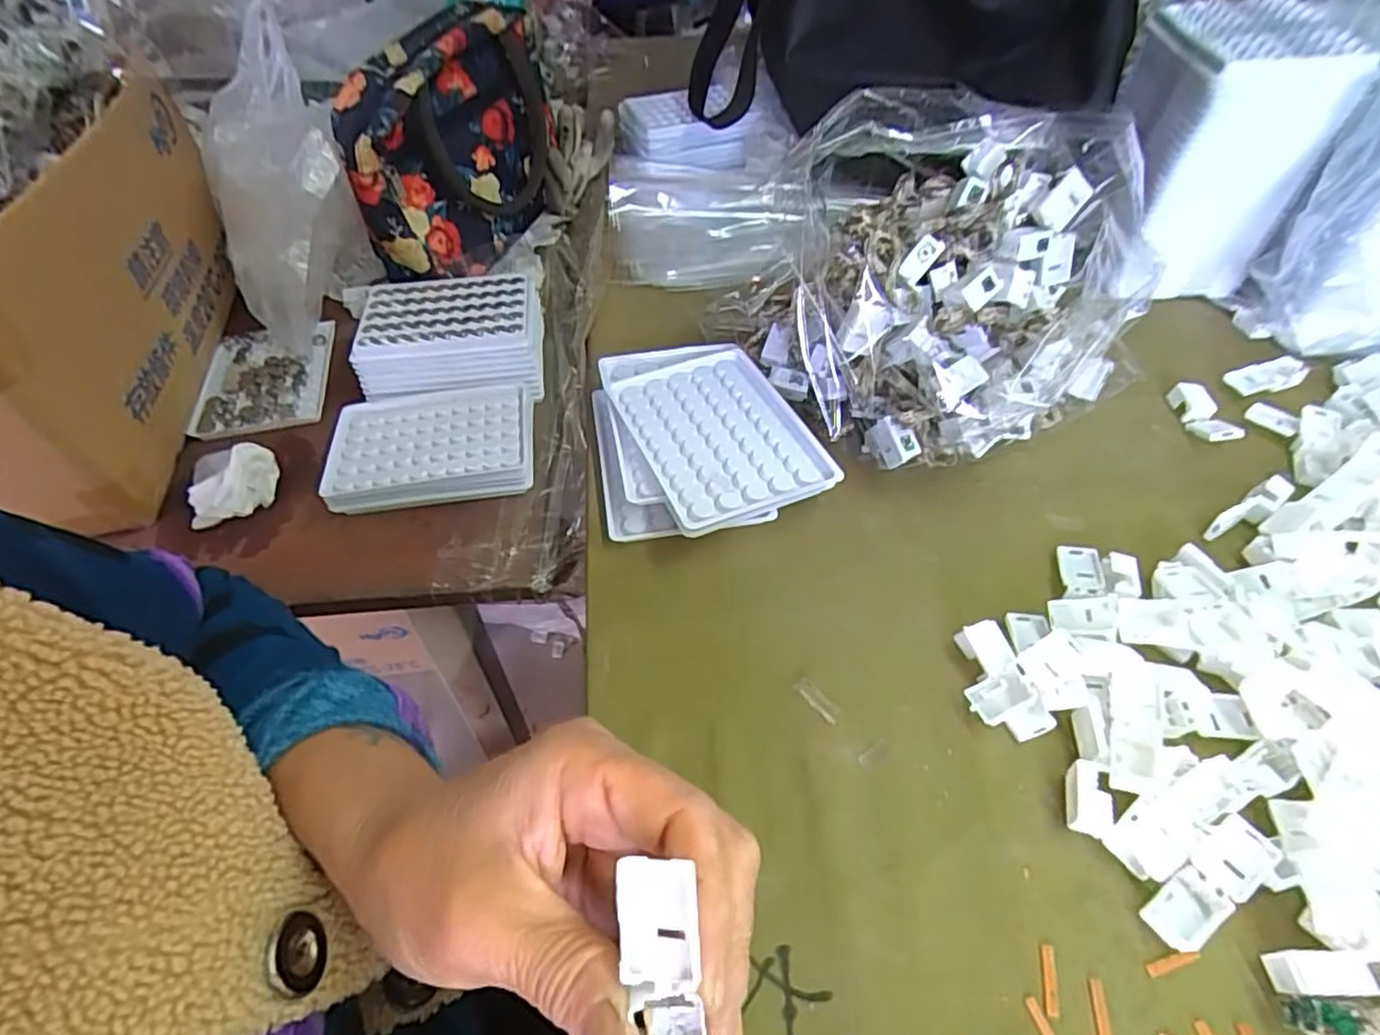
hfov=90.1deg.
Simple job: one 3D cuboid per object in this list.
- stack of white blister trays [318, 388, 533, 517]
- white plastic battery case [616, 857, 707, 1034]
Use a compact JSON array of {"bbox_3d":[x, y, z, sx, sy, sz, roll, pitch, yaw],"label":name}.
[{"bbox_3d":[-0.174,-0.046,0.472,0.128,0.029,0.090,-7,50,-5],"label":"stack of white blister trays"},{"bbox_3d":[-0.006,0.111,0.163,0.018,0.014,0.054,-7,88,-2],"label":"white plastic battery case"}]

